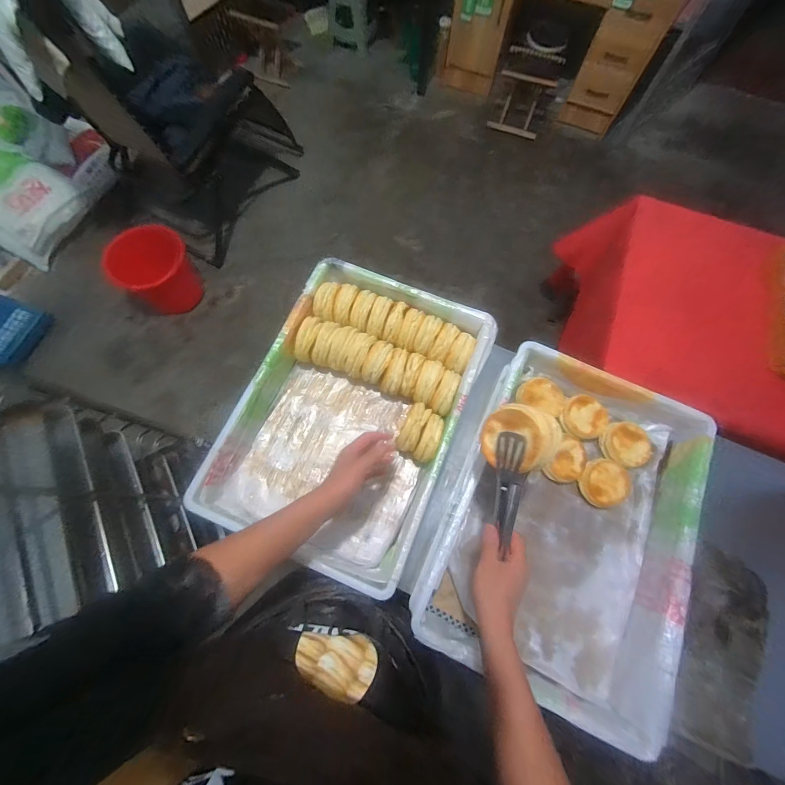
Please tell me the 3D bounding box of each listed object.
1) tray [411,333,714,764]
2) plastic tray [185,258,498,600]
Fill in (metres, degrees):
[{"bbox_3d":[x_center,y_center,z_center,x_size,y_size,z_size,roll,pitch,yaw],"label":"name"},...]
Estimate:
[{"bbox_3d":[0.341,0.243,0.705,0.418,0.138,0.600,24,73,6],"label":"tray"},{"bbox_3d":[-0.076,0.041,0.750,0.418,0.118,0.587,23,73,6],"label":"plastic tray"}]

